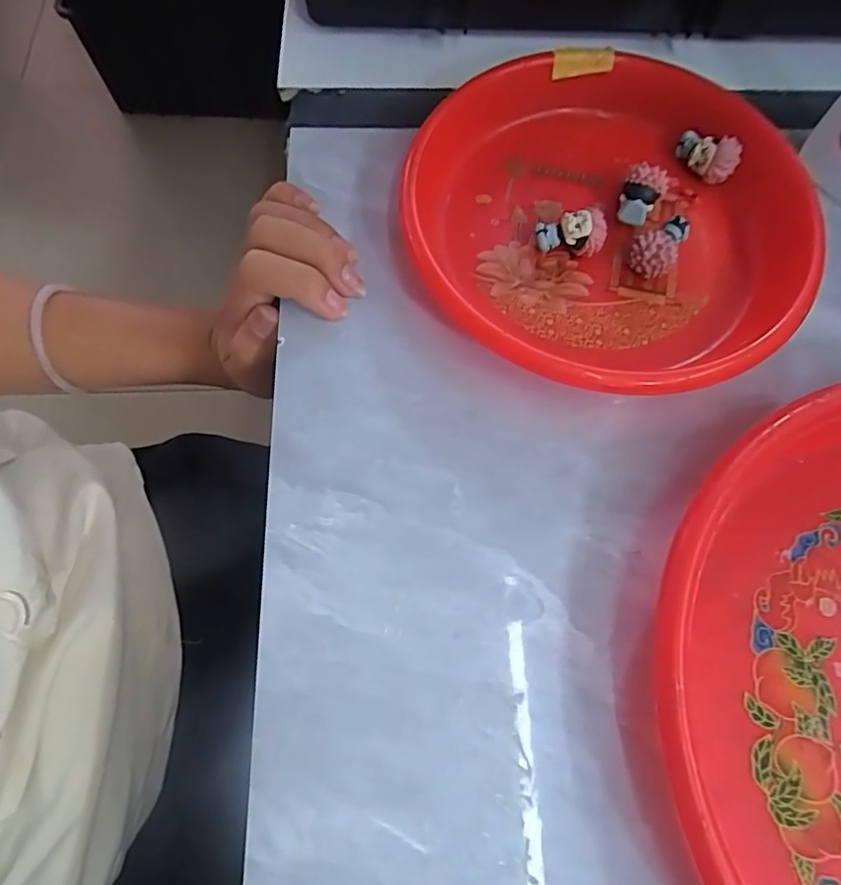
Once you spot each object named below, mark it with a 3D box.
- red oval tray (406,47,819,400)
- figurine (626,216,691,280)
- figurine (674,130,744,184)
[{"bbox_3d":[0.081,-0.099,0.253,0.172,0.033,0.168,38,72,13],"label":"red oval tray"},{"bbox_3d":[0.106,-0.087,0.253,0.019,0.020,0.026,31,71,11],"label":"figurine"},{"bbox_3d":[0.138,-0.139,0.275,0.030,0.020,0.015,34,71,12],"label":"figurine"}]

